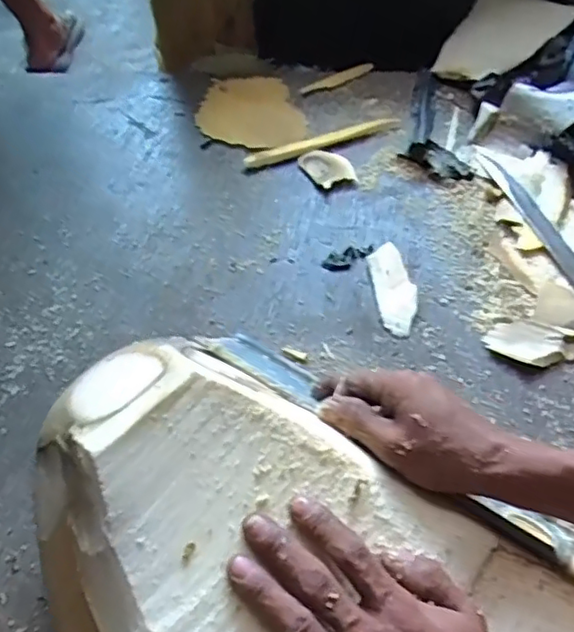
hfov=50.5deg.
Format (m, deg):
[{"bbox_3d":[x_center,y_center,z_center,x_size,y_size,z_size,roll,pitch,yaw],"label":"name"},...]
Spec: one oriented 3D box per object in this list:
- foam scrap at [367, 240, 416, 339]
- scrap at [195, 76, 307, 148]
[{"bbox_3d":[0.122,-0.032,0.688,0.044,0.009,0.126,-7,51,-1],"label":"foam scrap"},{"bbox_3d":[-0.054,-0.313,0.923,0.158,0.024,0.152,0,52,4],"label":"scrap"}]

